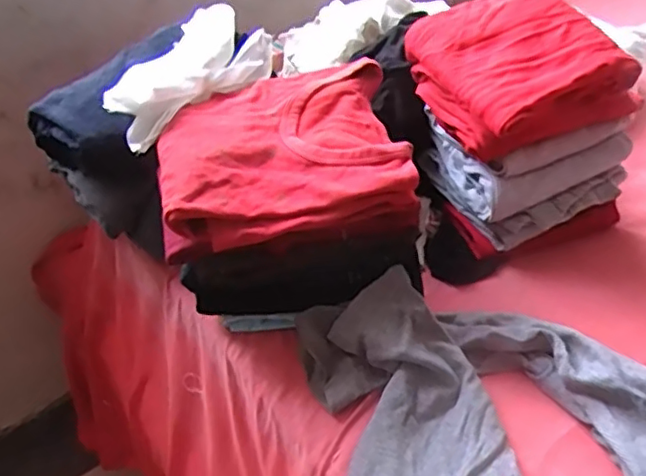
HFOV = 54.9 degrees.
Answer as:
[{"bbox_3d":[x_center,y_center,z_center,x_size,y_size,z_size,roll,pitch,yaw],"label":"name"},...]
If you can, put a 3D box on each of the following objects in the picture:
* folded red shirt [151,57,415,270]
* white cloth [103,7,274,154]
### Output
[{"bbox_3d":[-0.044,-0.087,0.634,0.233,0.072,0.213,-9,41,-6],"label":"folded red shirt"},{"bbox_3d":[-0.145,-0.187,0.715,0.122,0.058,0.233,9,42,15],"label":"white cloth"}]

